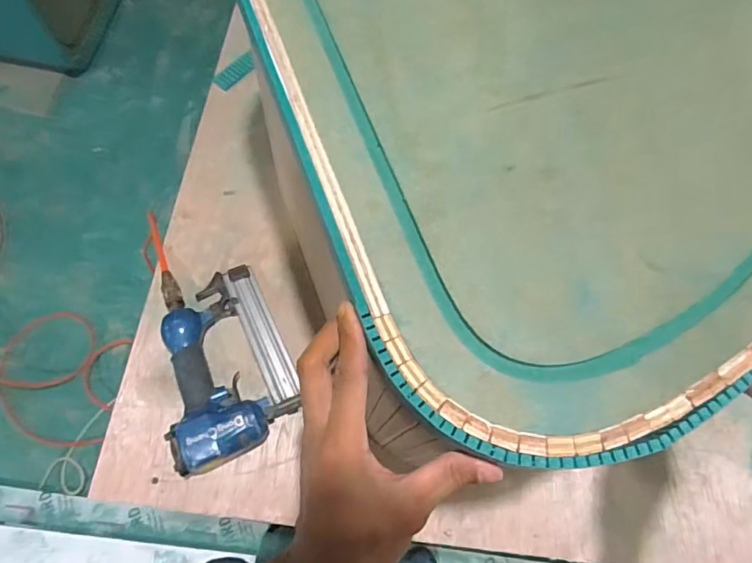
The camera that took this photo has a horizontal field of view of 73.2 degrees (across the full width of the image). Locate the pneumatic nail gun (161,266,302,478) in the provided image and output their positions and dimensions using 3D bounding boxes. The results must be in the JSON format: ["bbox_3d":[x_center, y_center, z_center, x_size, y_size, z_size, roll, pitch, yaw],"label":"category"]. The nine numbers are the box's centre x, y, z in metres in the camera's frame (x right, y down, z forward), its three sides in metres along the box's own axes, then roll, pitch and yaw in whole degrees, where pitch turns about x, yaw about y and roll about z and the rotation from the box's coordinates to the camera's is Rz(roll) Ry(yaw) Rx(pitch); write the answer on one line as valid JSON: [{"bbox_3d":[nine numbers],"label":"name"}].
[{"bbox_3d":[-0.193,0.090,0.634,0.153,0.053,0.250,-18,70,-10],"label":"pneumatic nail gun"}]

